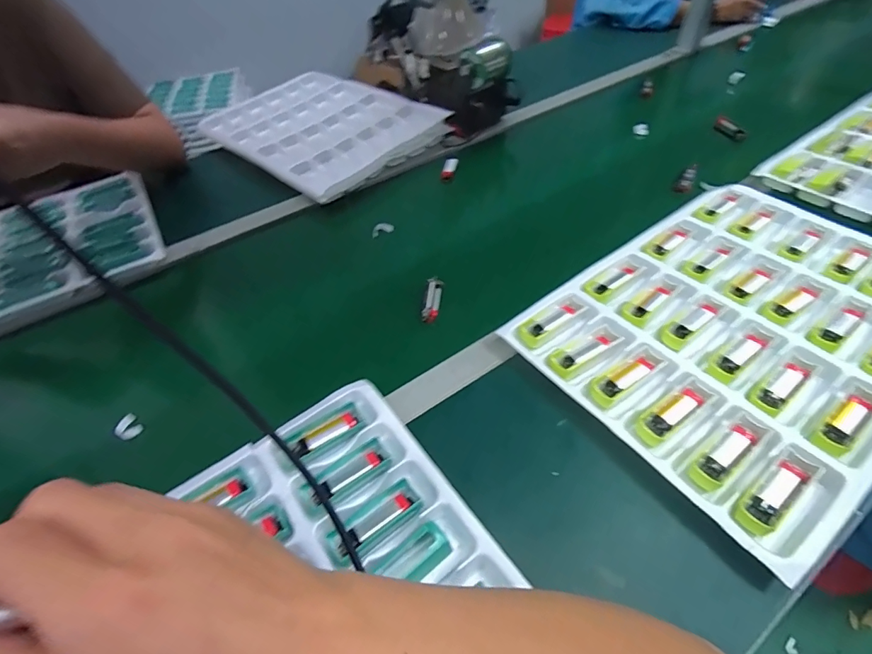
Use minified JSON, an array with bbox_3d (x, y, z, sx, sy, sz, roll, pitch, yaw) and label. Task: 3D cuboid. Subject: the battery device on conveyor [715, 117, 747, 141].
[{"bbox_3d":[0.532,-0.360,0.786,0.014,0.024,0.071,-14,49,-7],"label":"battery device on conveyor"}]

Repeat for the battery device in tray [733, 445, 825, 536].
[{"bbox_3d":[0.279,0.138,0.356,0.084,0.026,0.031,-32,54,-21],"label":"battery device in tray"}]

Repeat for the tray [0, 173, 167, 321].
[{"bbox_3d":[-0.672,-0.103,0.654,0.452,0.029,0.306,-28,53,-19],"label":"tray"}]

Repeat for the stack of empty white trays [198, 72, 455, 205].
[{"bbox_3d":[-0.246,-0.414,0.891,0.472,0.035,0.331,33,59,29],"label":"stack of empty white trays"}]

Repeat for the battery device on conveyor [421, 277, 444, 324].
[{"bbox_3d":[-0.004,-0.035,0.552,0.019,0.013,0.070,4,50,8],"label":"battery device on conveyor"}]

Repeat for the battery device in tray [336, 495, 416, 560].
[{"bbox_3d":[-0.050,0.165,0.366,0.070,0.009,0.016,-33,54,-22],"label":"battery device in tray"}]

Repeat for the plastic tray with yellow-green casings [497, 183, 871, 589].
[{"bbox_3d":[0.342,-0.013,0.481,0.443,0.024,0.320,-32,54,-21],"label":"plastic tray with yellow-green casings"}]

